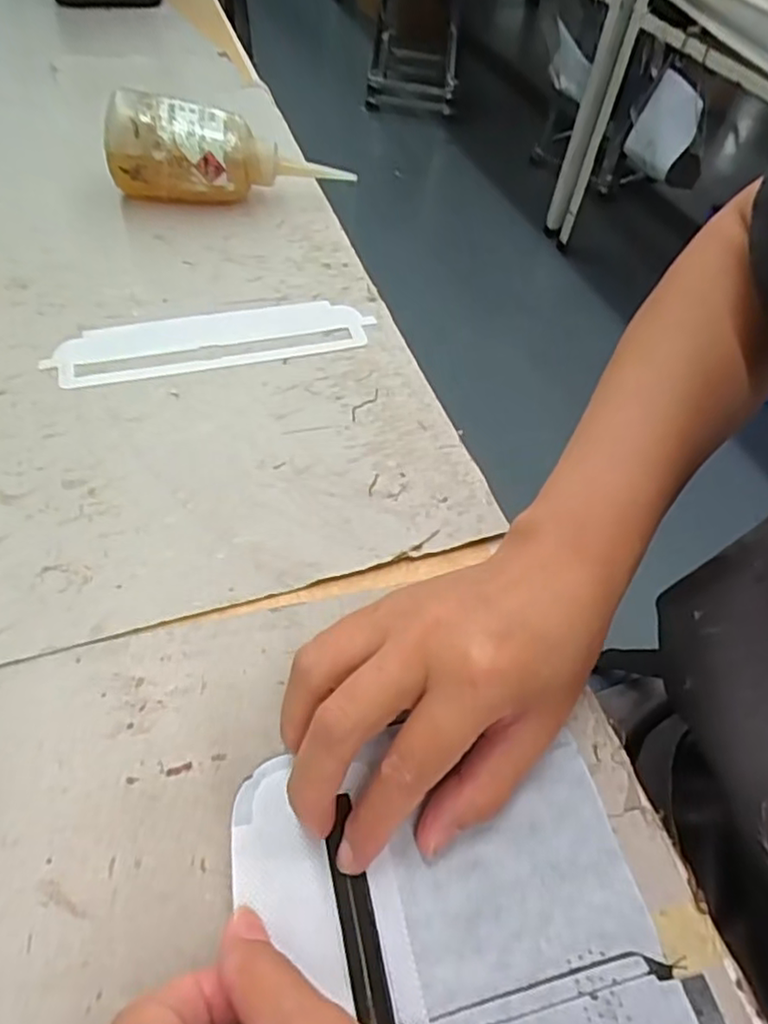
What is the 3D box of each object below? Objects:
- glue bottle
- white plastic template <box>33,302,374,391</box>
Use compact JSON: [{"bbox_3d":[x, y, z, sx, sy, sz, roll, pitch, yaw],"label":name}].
[{"bbox_3d":[-0.122,-0.259,0.478,0.147,0.063,0.045,2,52,-4],"label":"glue bottle"},{"bbox_3d":[-0.103,-0.106,0.401,0.184,0.004,0.054,-13,54,-14],"label":"white plastic template"}]

